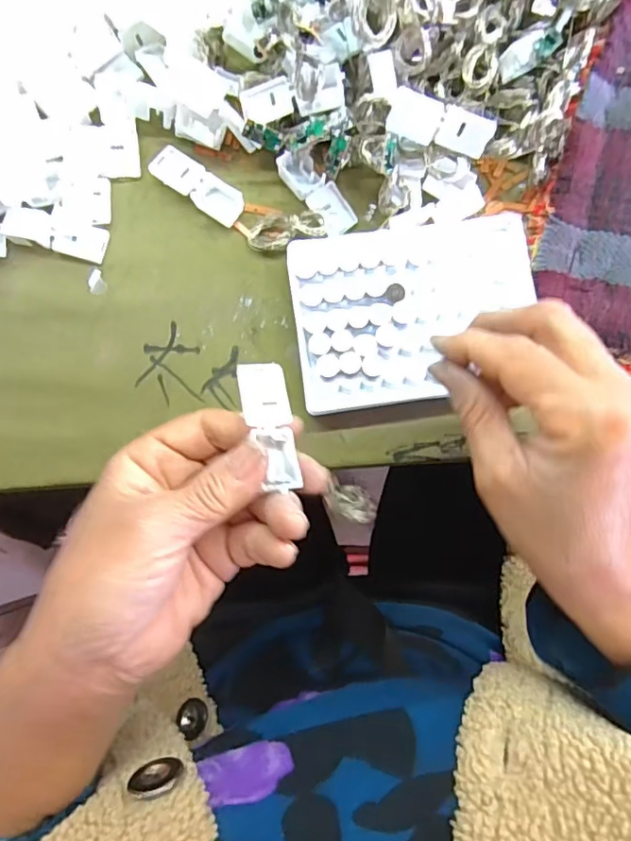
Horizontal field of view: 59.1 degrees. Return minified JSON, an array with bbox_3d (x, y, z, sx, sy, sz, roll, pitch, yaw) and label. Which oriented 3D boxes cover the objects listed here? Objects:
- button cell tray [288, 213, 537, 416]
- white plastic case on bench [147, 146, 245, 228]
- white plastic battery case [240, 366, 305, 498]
[{"bbox_3d":[0.054,-0.061,0.299,0.128,0.012,0.097,-9,84,0],"label":"button cell tray"},{"bbox_3d":[-0.067,-0.134,0.317,0.056,0.005,0.020,34,86,4],"label":"white plastic case on bench"},{"bbox_3d":[-0.018,0.001,0.239,0.019,0.014,0.055,-15,83,0],"label":"white plastic battery case"}]

